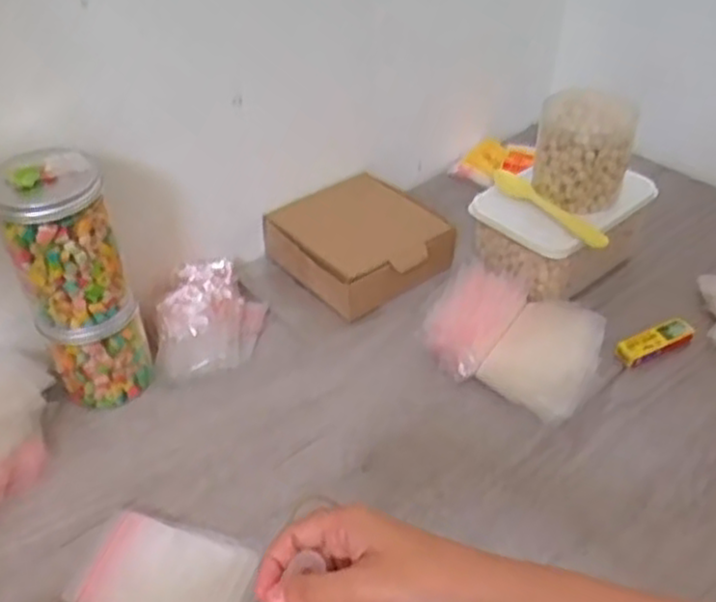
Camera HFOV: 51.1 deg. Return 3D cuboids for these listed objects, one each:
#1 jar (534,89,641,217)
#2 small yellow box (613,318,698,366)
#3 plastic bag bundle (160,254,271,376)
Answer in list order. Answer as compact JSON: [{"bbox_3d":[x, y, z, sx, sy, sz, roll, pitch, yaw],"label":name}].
[{"bbox_3d":[0.242,-0.163,0.807,0.098,0.108,0.083,10,42,13],"label":"jar"},{"bbox_3d":[0.313,0.042,0.791,0.092,0.016,0.030,-19,44,-19],"label":"small yellow box"},{"bbox_3d":[-0.155,0.018,0.787,0.099,0.066,0.151,10,42,13],"label":"plastic bag bundle"}]

